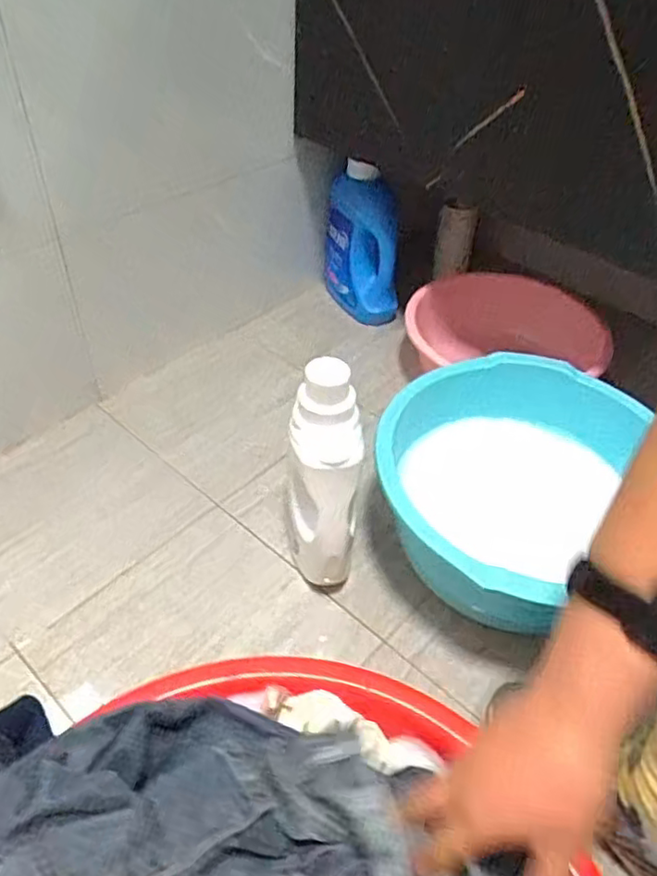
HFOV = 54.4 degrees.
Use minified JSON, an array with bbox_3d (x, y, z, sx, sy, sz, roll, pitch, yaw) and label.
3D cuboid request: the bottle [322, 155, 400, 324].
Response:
[{"bbox_3d":[0.068,-0.353,1.189,0.133,0.285,0.101,-8,16,-12],"label":"bottle"}]

